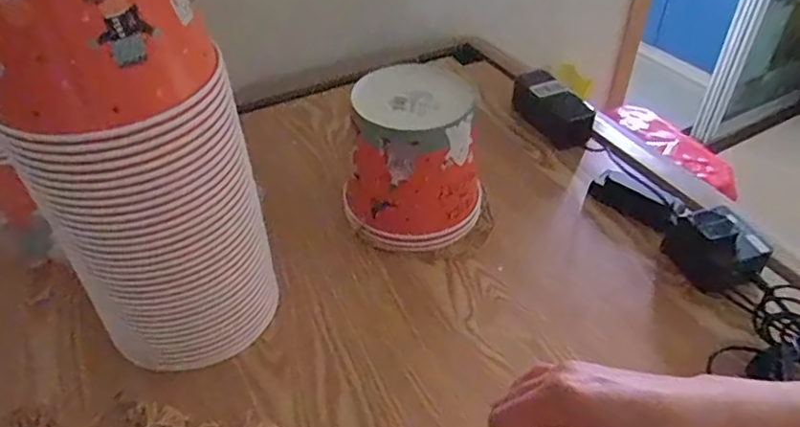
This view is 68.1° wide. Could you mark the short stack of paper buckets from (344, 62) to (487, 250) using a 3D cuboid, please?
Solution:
[{"bbox_3d":[0.021,-0.063,0.669,0.152,0.155,0.152,5,42,6],"label":"short stack of paper buckets"}]

